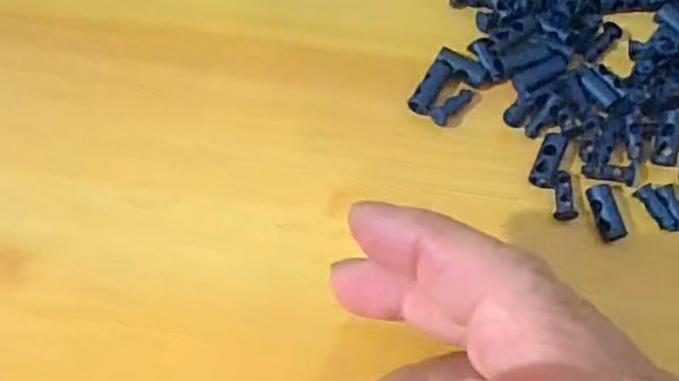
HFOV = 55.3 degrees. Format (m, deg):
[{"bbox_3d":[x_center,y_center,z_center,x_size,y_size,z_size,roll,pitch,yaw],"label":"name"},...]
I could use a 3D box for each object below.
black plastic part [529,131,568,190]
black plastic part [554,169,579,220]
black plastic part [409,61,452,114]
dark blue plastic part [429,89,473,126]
[{"bbox_3d":[0.069,-0.010,0.214,0.008,0.004,0.019,20,71,7],"label":"black plastic part"},{"bbox_3d":[0.074,0.002,0.212,0.007,0.005,0.017,5,70,2],"label":"black plastic part"},{"bbox_3d":[0.032,-0.036,0.221,0.007,0.004,0.021,28,72,10],"label":"black plastic part"},{"bbox_3d":[0.038,-0.029,0.221,0.006,0.005,0.018,43,76,14],"label":"dark blue plastic part"}]

